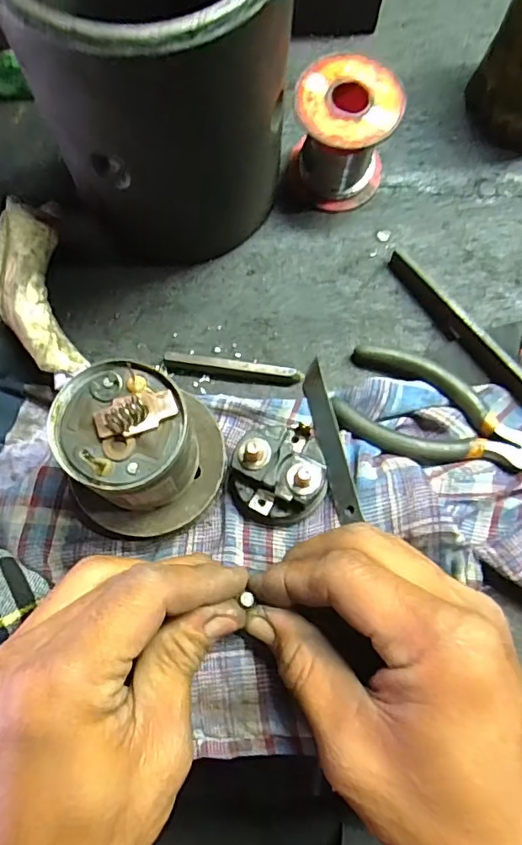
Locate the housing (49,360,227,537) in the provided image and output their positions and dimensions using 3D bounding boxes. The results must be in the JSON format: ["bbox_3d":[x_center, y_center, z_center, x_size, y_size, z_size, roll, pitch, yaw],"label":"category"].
[{"bbox_3d":[-0.051,0.013,0.228,0.066,0.070,0.063,0,72,-1],"label":"housing"}]

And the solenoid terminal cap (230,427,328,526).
[{"bbox_3d":[0.008,0.024,0.249,0.046,0.024,0.042,0,72,-1],"label":"solenoid terminal cap"}]

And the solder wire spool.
[{"bbox_3d":[0.043,-0.149,0.283,0.051,0.057,0.050,0,72,-1],"label":"solder wire spool"}]

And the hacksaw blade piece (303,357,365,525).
[{"bbox_3d":[0.034,0.008,0.262,0.013,0.004,0.085,-28,60,27],"label":"hacksaw blade piece"}]

